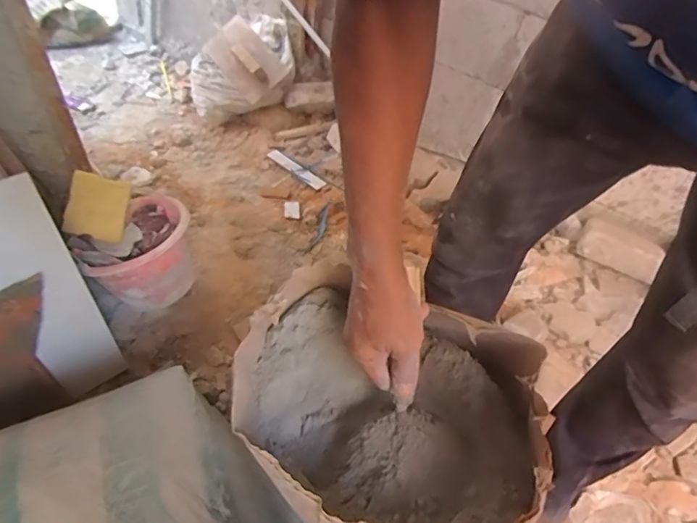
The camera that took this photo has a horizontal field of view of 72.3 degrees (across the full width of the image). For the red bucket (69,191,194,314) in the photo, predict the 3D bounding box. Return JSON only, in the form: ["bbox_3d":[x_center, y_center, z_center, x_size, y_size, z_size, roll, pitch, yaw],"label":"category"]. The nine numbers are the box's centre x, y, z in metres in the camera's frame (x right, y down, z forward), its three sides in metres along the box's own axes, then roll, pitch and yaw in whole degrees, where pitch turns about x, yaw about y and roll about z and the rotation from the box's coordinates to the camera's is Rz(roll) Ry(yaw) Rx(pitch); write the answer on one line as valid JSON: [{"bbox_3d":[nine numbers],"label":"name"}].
[{"bbox_3d":[-0.441,-0.020,1.002,0.212,0.176,0.215,3,48,-3],"label":"red bucket"}]

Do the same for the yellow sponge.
[{"bbox_3d":[-0.522,-0.116,0.994,0.011,0.115,0.139,-9,69,40],"label":"yellow sponge"}]

